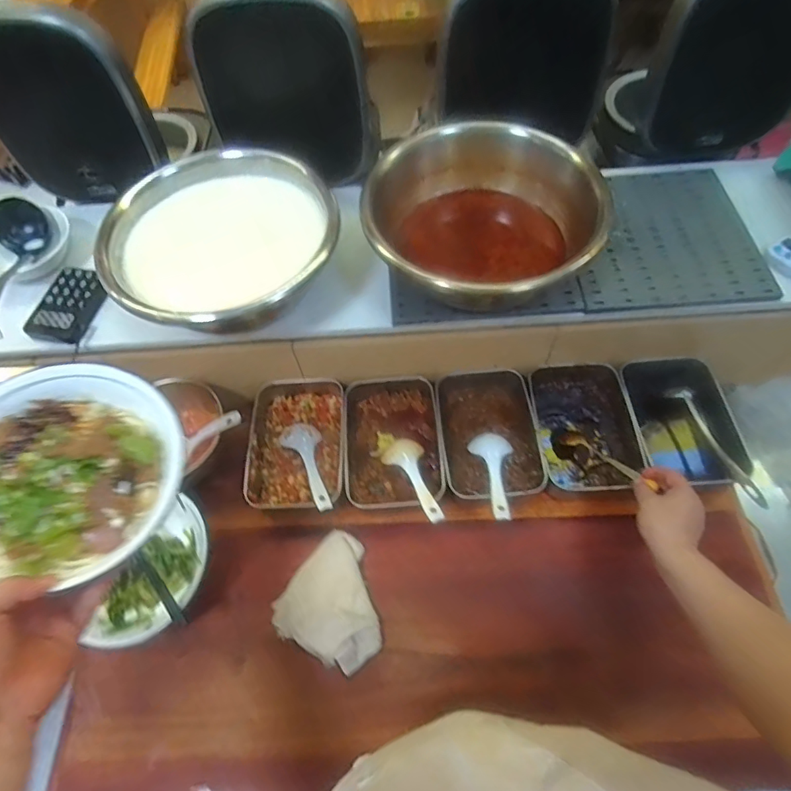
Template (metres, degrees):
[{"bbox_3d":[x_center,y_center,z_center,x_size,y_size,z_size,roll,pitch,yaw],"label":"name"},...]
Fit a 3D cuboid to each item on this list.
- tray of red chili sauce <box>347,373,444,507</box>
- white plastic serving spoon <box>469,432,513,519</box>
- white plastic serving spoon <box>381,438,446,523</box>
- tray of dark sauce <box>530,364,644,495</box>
[{"bbox_3d":[-0.005,0.072,0.817,0.152,0.069,0.229,-4,60,1],"label":"tray of red chili sauce"},{"bbox_3d":[0.150,0.118,0.746,0.064,0.019,0.166,-2,38,3],"label":"white plastic serving spoon"},{"bbox_3d":[0.033,0.125,0.757,0.061,0.016,0.158,-25,45,-9],"label":"white plastic serving spoon"},{"bbox_3d":[0.306,0.046,0.820,0.160,0.069,0.233,-3,60,1],"label":"tray of dark sauce"}]

